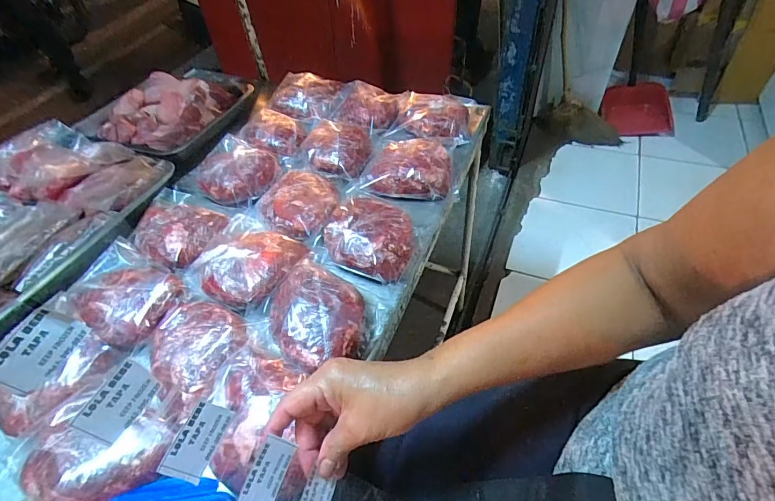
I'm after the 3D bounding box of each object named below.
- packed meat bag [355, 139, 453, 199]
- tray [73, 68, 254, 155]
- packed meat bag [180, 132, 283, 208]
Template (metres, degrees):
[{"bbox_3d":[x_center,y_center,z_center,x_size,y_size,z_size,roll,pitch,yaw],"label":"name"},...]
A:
[{"bbox_3d":[0.031,-0.141,0.662,0.147,0.048,0.126,0,48,5],"label":"packed meat bag"},{"bbox_3d":[-0.459,-0.294,0.818,0.306,0.056,0.236,14,51,17],"label":"tray"},{"bbox_3d":[-0.262,-0.139,0.687,0.158,0.050,0.135,18,52,20],"label":"packed meat bag"}]

